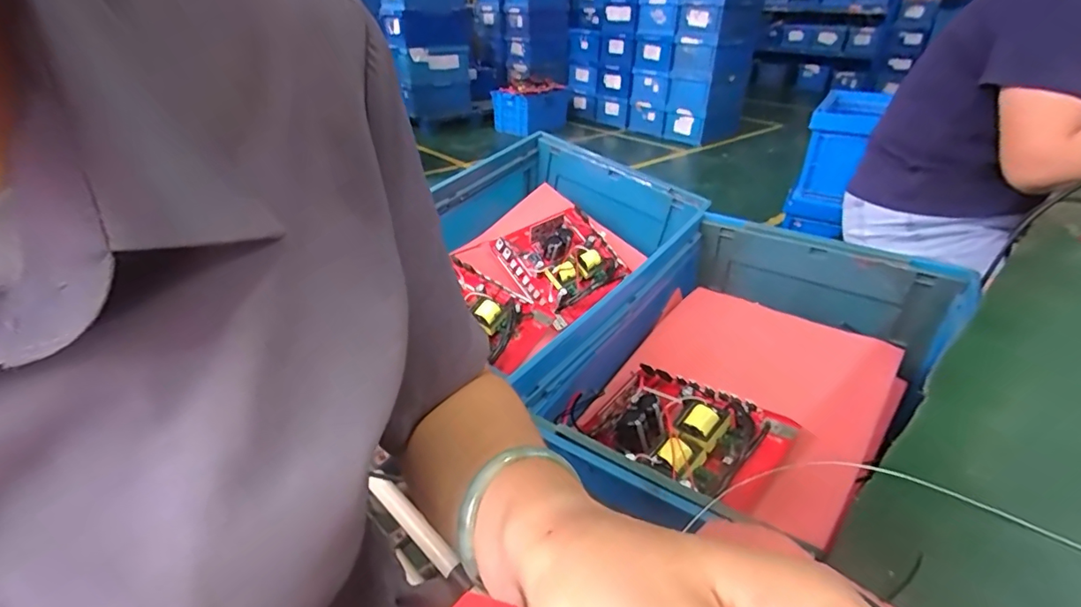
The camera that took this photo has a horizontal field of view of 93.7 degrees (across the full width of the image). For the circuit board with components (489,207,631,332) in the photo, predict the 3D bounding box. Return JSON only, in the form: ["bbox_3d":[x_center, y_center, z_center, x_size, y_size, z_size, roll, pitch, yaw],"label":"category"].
[{"bbox_3d":[0.039,-0.069,0.835,0.185,0.058,0.182,-30,70,-22],"label":"circuit board with components"}]

